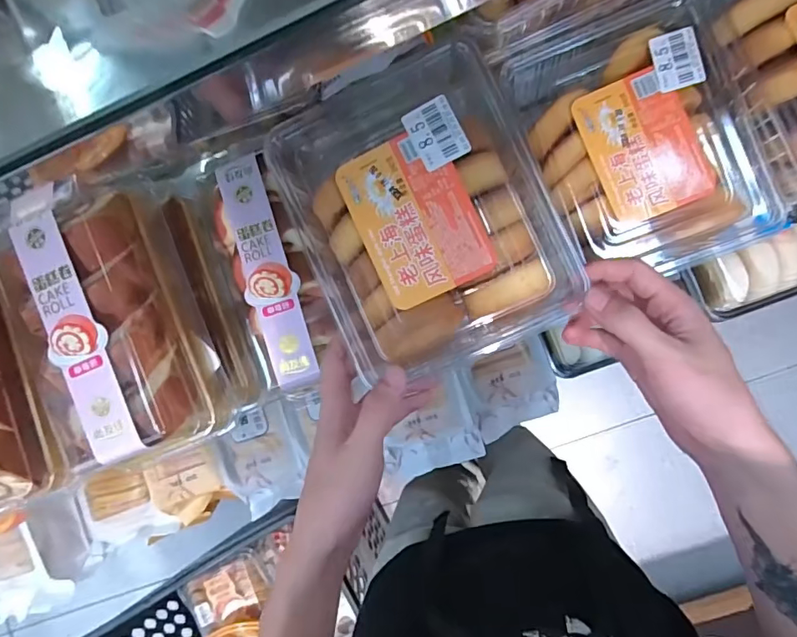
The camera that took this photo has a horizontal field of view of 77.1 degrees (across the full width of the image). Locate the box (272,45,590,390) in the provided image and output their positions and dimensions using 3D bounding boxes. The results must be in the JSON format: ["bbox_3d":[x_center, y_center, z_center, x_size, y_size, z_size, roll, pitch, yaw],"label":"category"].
[{"bbox_3d":[0.016,-0.061,0.328,0.151,0.053,0.180,-23,86,7],"label":"box"}]

